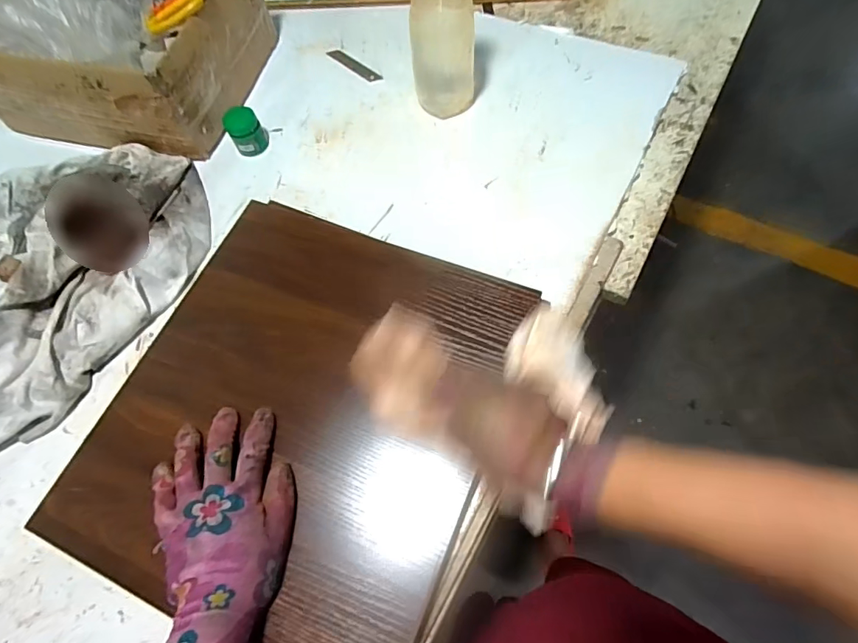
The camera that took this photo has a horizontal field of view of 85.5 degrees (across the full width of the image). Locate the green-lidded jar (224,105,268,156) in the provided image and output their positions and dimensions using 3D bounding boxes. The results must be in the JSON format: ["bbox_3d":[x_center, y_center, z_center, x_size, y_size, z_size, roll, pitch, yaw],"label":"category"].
[{"bbox_3d":[-0.225,-0.235,0.576,0.041,0.048,0.036,-25,66,-7],"label":"green-lidded jar"}]

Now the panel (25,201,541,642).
[{"bbox_3d":[-0.119,0.075,0.433,0.339,0.027,0.376,20,66,12],"label":"panel"}]

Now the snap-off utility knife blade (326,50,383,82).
[{"bbox_3d":[-0.106,-0.361,0.653,0.096,0.004,0.020,40,74,19],"label":"snap-off utility knife blade"}]

